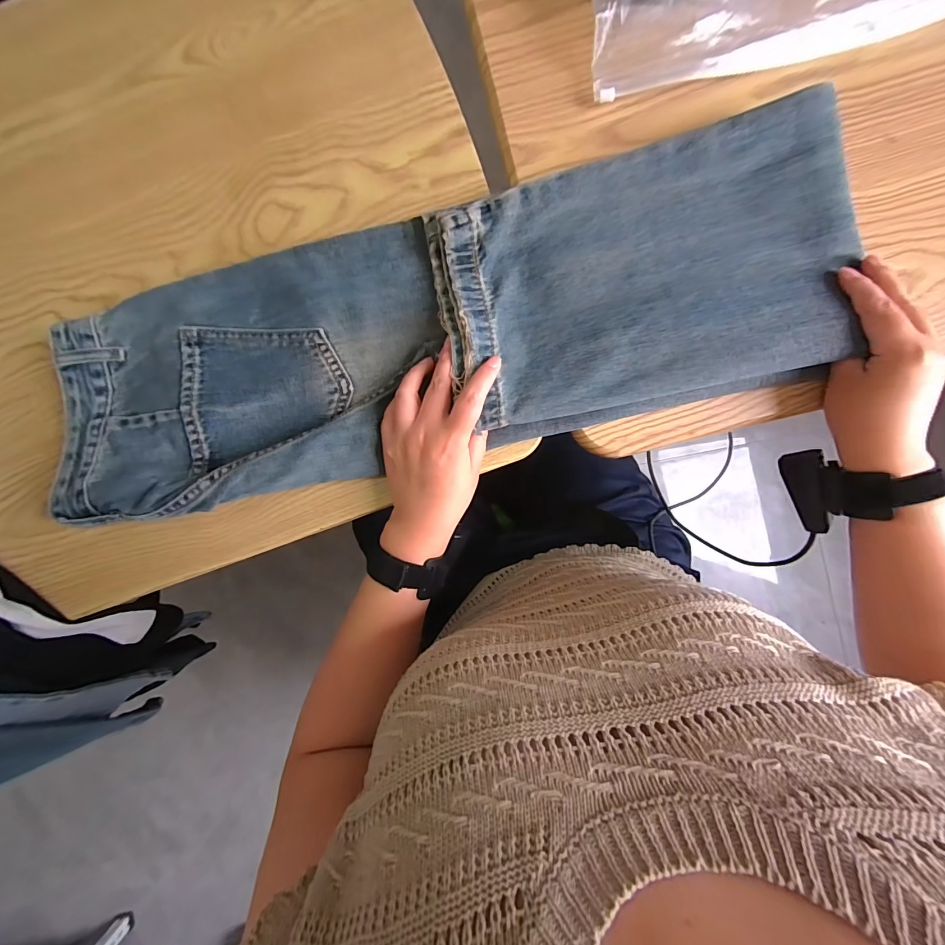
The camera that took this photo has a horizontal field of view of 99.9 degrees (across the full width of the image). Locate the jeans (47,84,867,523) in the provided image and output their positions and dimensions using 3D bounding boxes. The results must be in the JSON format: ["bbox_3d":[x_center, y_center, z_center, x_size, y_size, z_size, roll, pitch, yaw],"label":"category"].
[{"bbox_3d":[-0.032,-0.115,0.331,0.643,0.039,0.202,-13,88,4],"label":"jeans"}]

